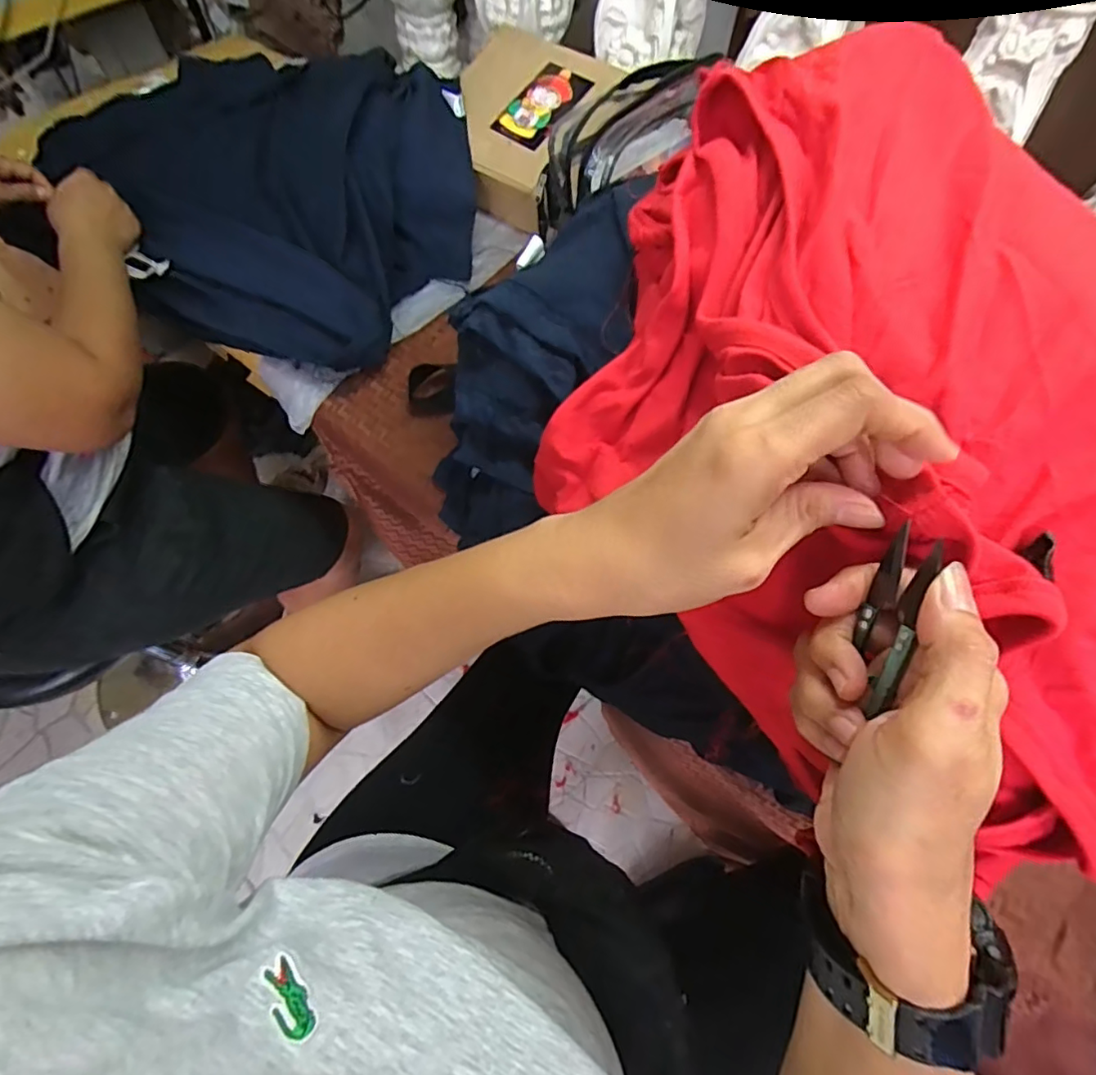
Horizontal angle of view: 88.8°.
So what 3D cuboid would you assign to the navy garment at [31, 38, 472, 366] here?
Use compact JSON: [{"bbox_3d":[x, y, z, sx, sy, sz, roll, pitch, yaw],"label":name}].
[{"bbox_3d":[-0.347,-0.454,0.711,0.516,0.100,0.434,27,65,12],"label":"navy garment"}]

